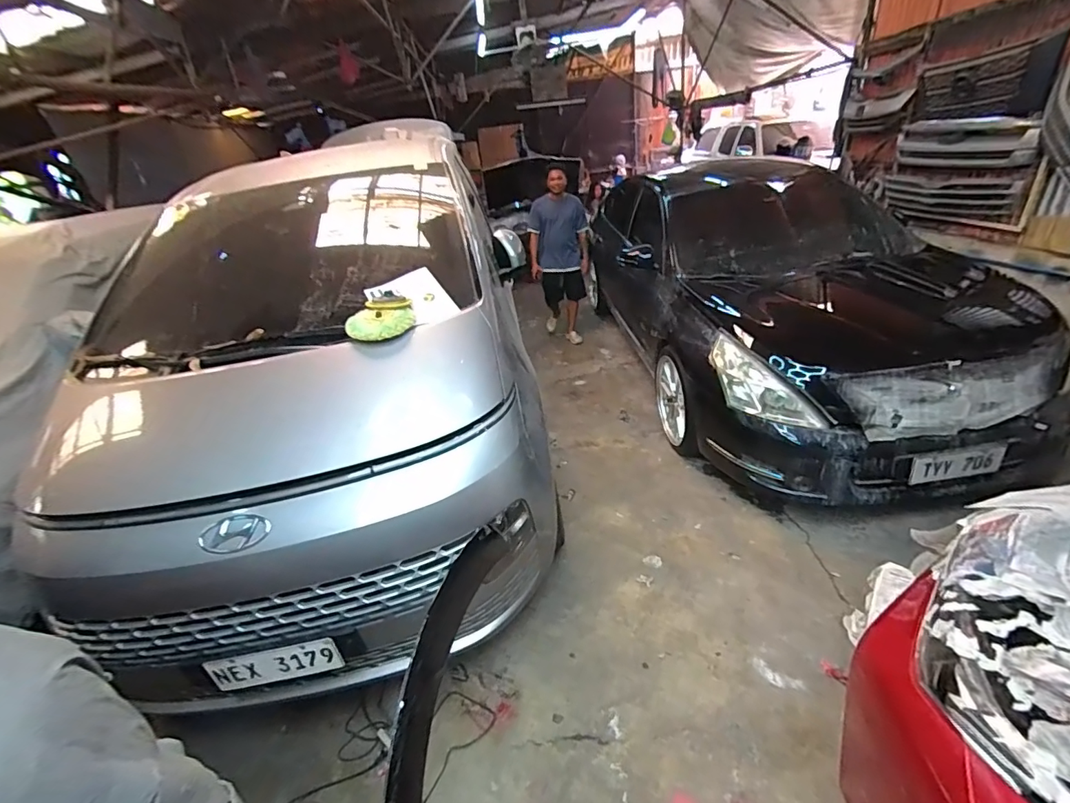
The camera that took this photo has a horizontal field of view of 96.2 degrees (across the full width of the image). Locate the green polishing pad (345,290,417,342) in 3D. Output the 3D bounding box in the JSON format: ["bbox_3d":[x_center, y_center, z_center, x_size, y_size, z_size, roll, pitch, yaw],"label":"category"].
[{"bbox_3d":[-0.579,-0.313,1.790,0.248,0.093,0.258,-13,28,-10],"label":"green polishing pad"}]

